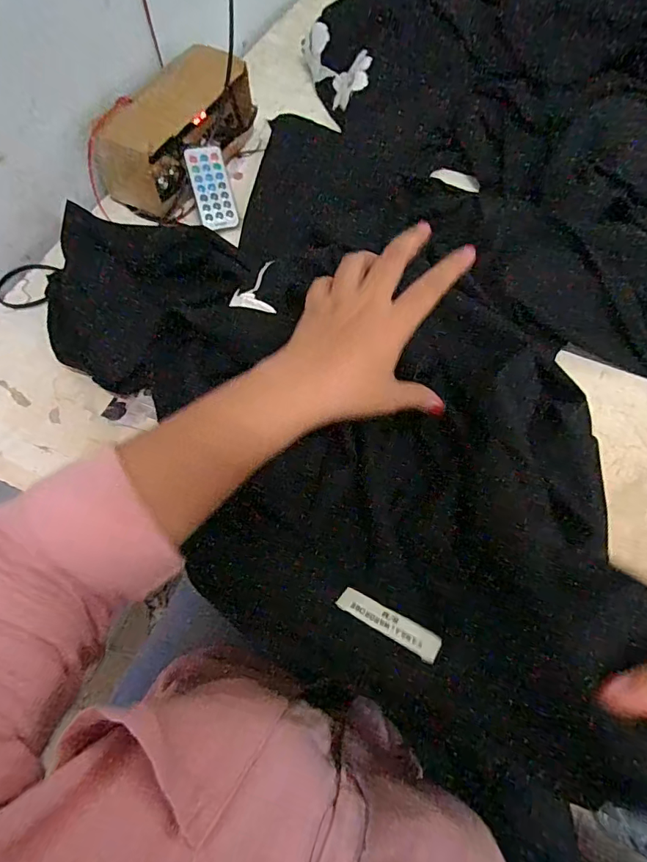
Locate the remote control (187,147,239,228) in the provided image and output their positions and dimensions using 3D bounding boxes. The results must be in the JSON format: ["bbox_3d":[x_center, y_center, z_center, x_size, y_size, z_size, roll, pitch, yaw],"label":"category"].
[{"bbox_3d":[-0.118,-0.257,0.494,0.038,0.009,0.087,-15,96,-6],"label":"remote control"}]

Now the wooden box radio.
[{"bbox_3d":[-0.156,-0.325,0.503,0.075,0.074,0.180,25,67,11],"label":"wooden box radio"}]

